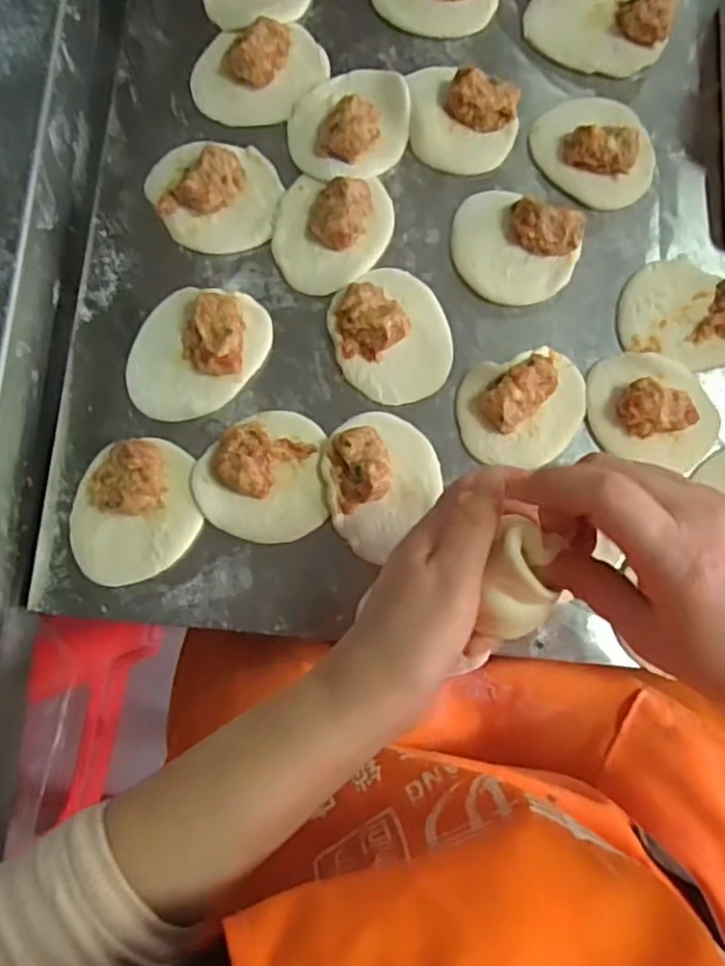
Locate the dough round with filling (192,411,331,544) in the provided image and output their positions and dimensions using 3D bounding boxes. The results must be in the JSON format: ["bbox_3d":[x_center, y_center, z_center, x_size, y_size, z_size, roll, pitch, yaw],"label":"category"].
[{"bbox_3d":[-0.068,-0.005,0.437,0.084,0.023,0.084,0,81,-3],"label":"dough round with filling"}]

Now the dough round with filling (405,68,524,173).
[{"bbox_3d":[0.070,-0.267,0.485,0.085,0.029,0.068,26,81,1],"label":"dough round with filling"}]

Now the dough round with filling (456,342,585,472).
[{"bbox_3d":[0.114,-0.052,0.454,0.090,0.028,0.073,-13,82,-5],"label":"dough round with filling"}]

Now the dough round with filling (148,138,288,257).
[{"bbox_3d":[-0.105,-0.205,0.465,0.090,0.033,0.075,-3,81,-3],"label":"dough round with filling"}]

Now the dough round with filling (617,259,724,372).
[{"bbox_3d":[0.235,-0.124,0.473,0.093,0.032,0.074,17,81,0],"label":"dough round with filling"}]

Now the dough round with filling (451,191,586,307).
[{"bbox_3d":[0.108,-0.170,0.474,0.090,0.028,0.074,33,81,2],"label":"dough round with filling"}]

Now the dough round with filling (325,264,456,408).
[{"bbox_3d":[0.021,-0.106,0.460,0.080,0.030,0.094,-17,82,-5],"label":"dough round with filling"}]

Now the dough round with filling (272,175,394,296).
[{"bbox_3d":[-0.021,-0.178,0.469,0.081,0.026,0.083,0,81,-3],"label":"dough round with filling"}]

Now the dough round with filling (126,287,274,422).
[{"bbox_3d":[-0.115,-0.093,0.449,0.080,0.029,0.102,34,81,3],"label":"dough round with filling"}]

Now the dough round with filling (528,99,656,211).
[{"bbox_3d":[0.174,-0.249,0.488,0.077,0.030,0.091,-36,85,-8],"label":"dough round with filling"}]

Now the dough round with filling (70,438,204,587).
[{"bbox_3d":[-0.149,0.018,0.428,0.082,0.025,0.088,0,81,-3],"label":"dough round with filling"}]

